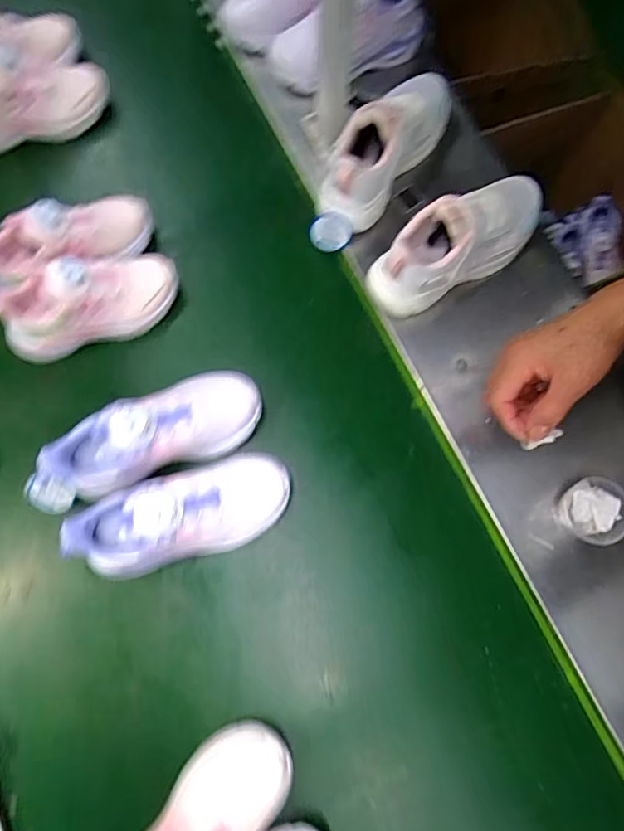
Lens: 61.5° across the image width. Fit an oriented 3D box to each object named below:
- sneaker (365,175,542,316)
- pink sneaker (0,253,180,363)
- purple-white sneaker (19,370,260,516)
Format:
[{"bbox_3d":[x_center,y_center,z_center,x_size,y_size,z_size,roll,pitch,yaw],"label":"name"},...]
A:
[{"bbox_3d":[0.171,-0.196,0.577,0.221,0.092,0.076,-32,83,-13],"label":"sneaker"},{"bbox_3d":[-0.254,-0.136,0.591,0.200,0.103,0.084,-17,77,-6],"label":"pink sneaker"},{"bbox_3d":[-0.181,0.021,0.550,0.256,0.103,0.083,-22,78,-7],"label":"purple-white sneaker"}]

